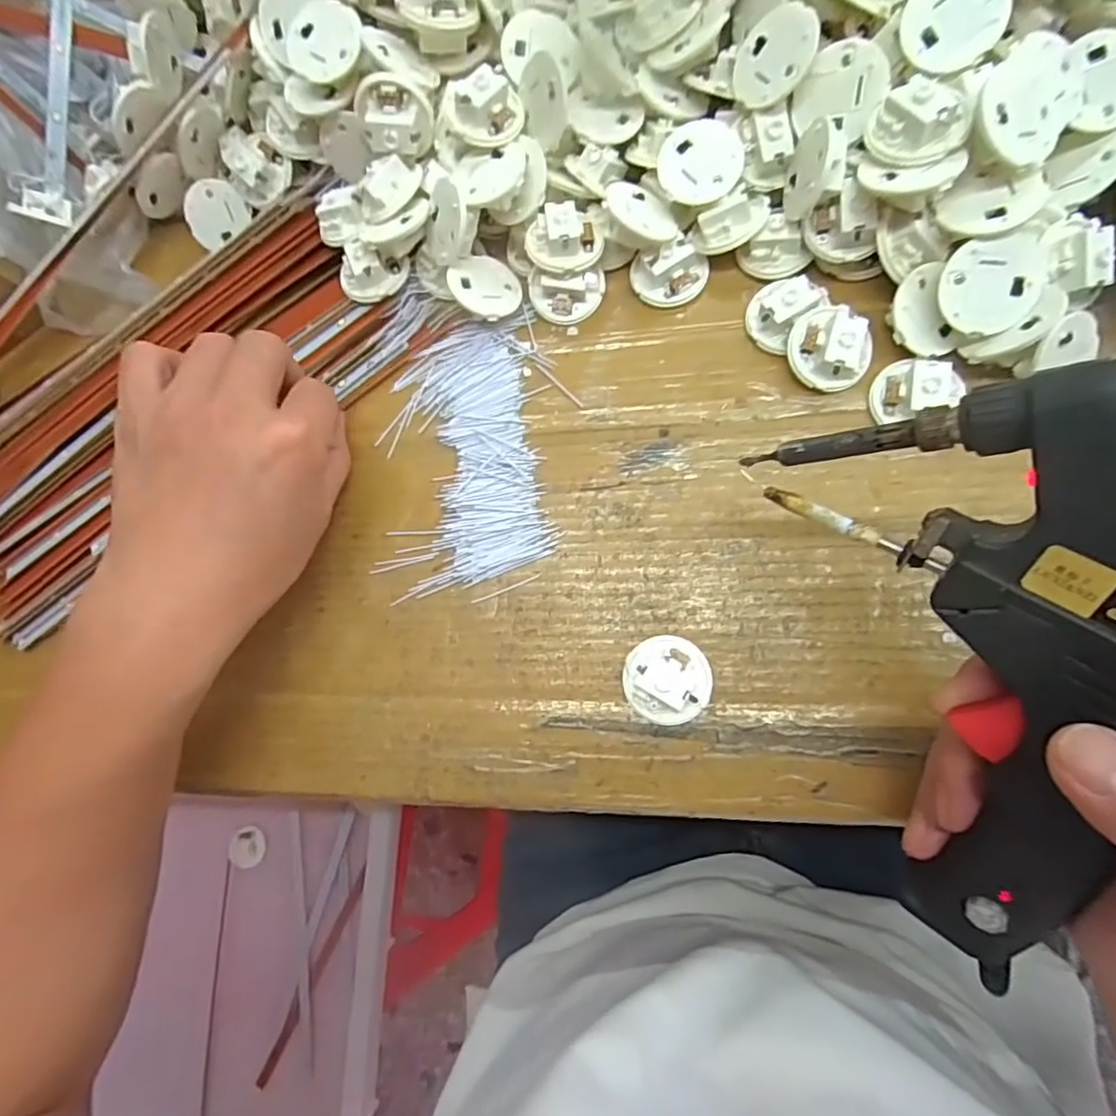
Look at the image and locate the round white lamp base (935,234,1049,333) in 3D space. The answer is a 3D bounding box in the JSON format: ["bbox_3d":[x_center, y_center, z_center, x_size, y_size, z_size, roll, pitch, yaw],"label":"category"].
[{"bbox_3d":[0.181,-0.114,0.255,0.037,0.012,0.037,3,105,11],"label":"round white lamp base"}]

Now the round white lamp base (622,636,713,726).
[{"bbox_3d":[0.049,0.055,0.269,0.038,0.018,0.037,2,81,11],"label":"round white lamp base"}]

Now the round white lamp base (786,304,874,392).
[{"bbox_3d":[0.124,-0.096,0.276,0.037,0.011,0.035,0,88,9],"label":"round white lamp base"}]

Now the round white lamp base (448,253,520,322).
[{"bbox_3d":[-0.037,-0.140,0.313,0.037,0.010,0.037,7,70,-20],"label":"round white lamp base"}]

